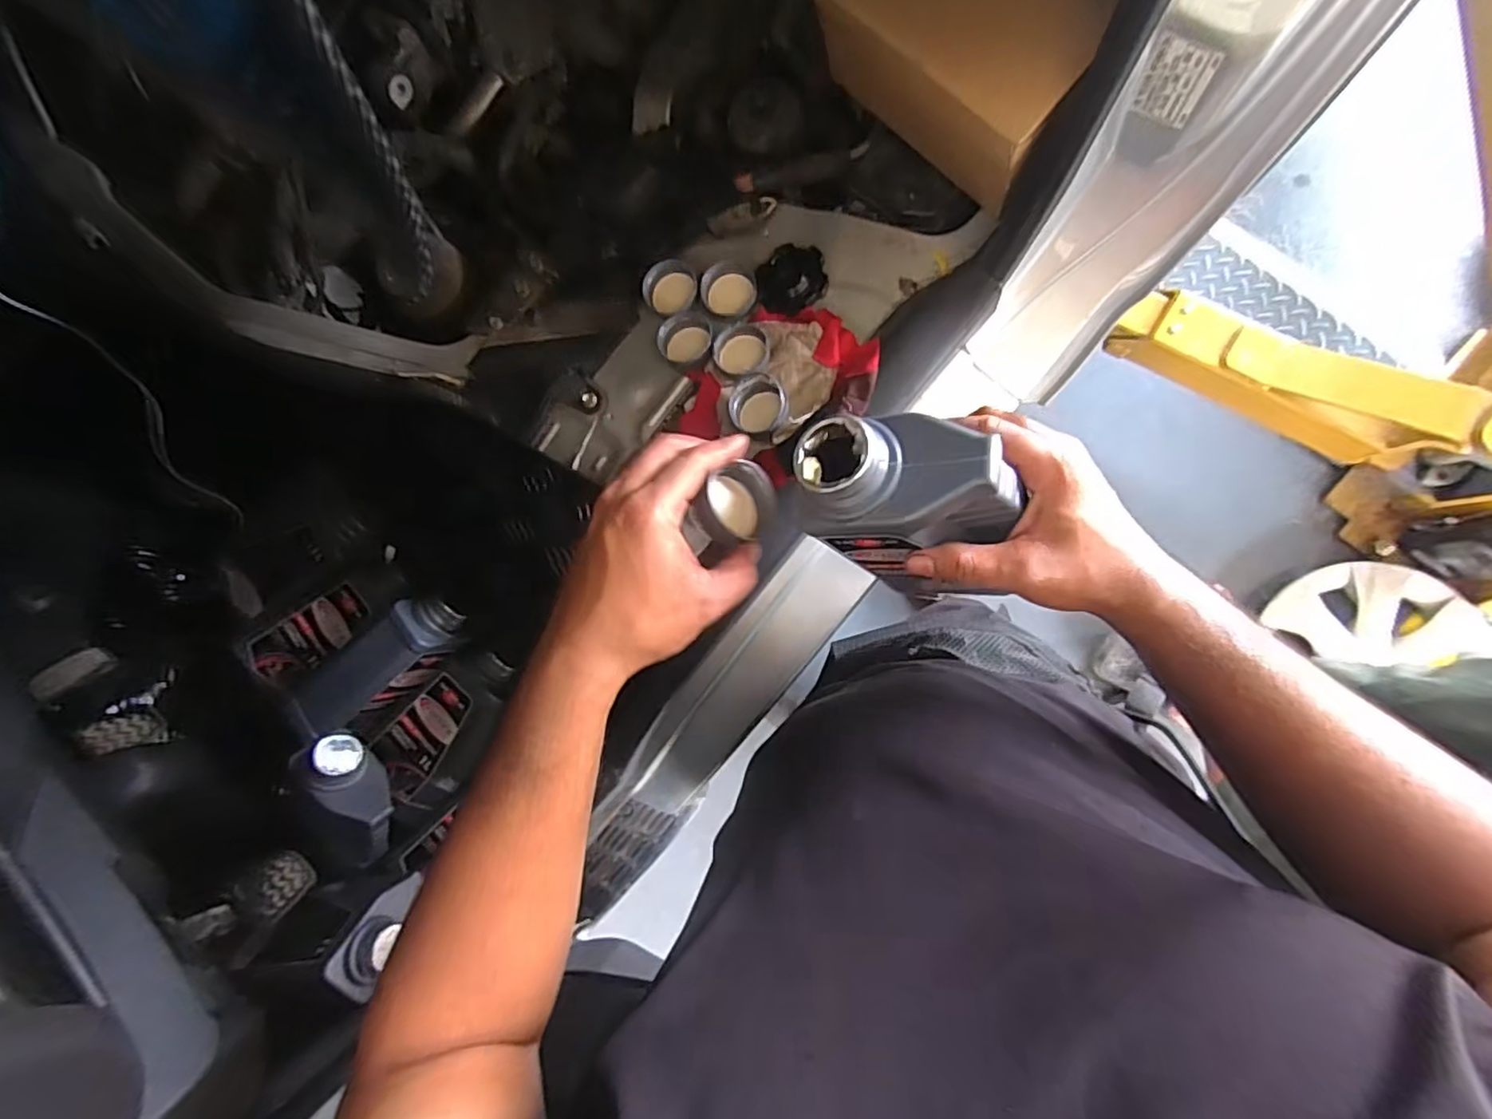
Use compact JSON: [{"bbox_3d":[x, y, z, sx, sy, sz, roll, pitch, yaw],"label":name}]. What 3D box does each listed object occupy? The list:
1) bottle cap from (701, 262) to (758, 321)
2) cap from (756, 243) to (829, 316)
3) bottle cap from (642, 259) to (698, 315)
[{"bbox_3d":[-0.014,-0.246,0.580,0.048,0.019,0.054,-21,84,8],"label":"bottle cap"},{"bbox_3d":[0.041,-0.250,0.563,0.061,0.022,0.056,0,87,9],"label":"cap"},{"bbox_3d":[-0.068,-0.249,0.585,0.052,0.023,0.043,28,92,9],"label":"bottle cap"}]

